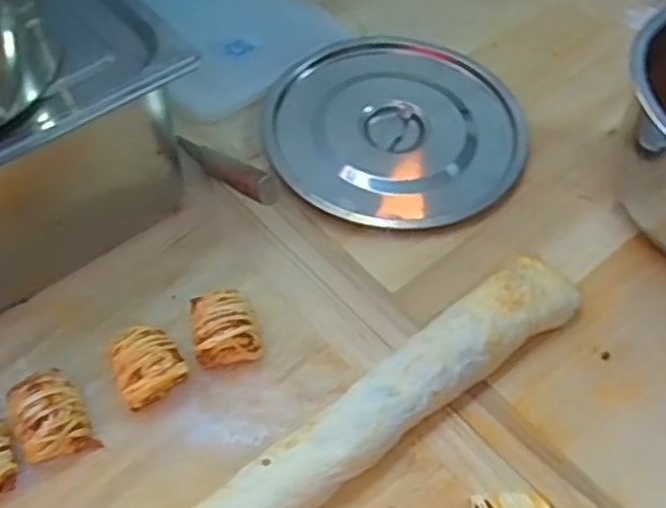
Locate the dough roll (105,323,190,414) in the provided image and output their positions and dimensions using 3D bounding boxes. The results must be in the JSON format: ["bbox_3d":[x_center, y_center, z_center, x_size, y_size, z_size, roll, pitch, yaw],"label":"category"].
[{"bbox_3d":[-0.159,0.097,0.614,0.055,0.046,0.058,-28,59,-20],"label":"dough roll"}]

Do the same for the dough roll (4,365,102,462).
[{"bbox_3d":[-0.232,0.131,0.585,0.056,0.042,0.074,-24,58,-17],"label":"dough roll"}]

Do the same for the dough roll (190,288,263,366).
[{"bbox_3d":[-0.095,0.066,0.637,0.056,0.043,0.065,-10,55,-8],"label":"dough roll"}]

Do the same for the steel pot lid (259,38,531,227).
[{"bbox_3d":[0.075,-0.141,0.809,0.279,0.040,0.260,0,54,0],"label":"steel pot lid"}]

